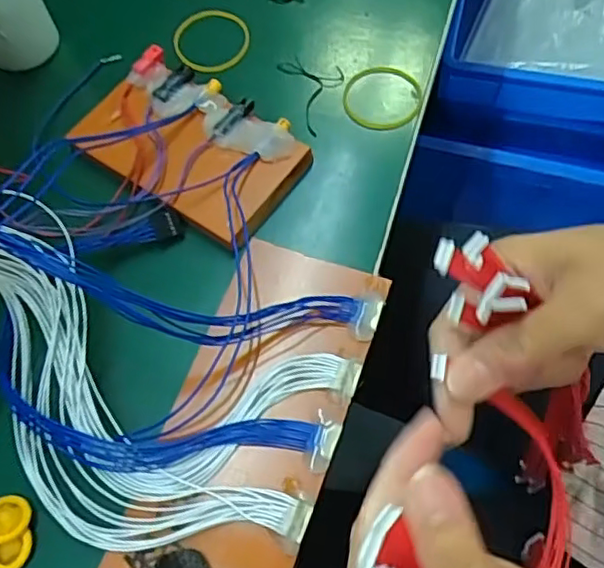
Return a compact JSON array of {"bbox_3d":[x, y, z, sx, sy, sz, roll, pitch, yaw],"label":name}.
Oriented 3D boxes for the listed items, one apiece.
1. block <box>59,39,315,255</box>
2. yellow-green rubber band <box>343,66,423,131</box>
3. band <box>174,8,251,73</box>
[{"bbox_3d":[-0.059,-0.075,0.339,0.125,0.026,0.075,33,70,16],"label":"block"},{"bbox_3d":[0.046,-0.106,0.358,0.044,0.005,0.042,-3,73,12],"label":"yellow-green rubber band"},{"bbox_3d":[-0.055,-0.150,0.390,0.047,0.009,0.045,-1,70,2],"label":"band"}]

